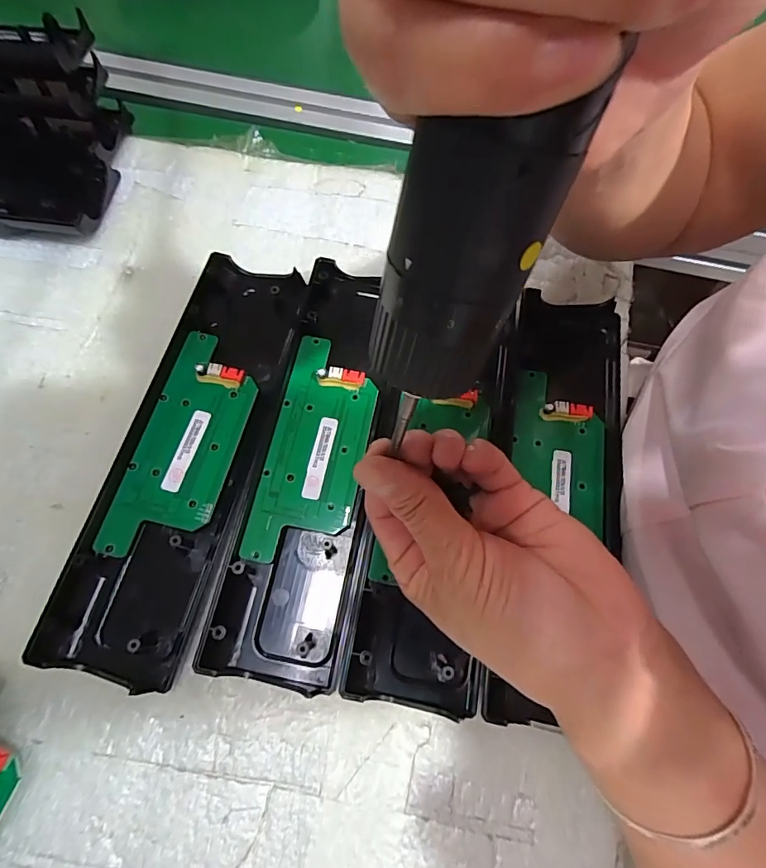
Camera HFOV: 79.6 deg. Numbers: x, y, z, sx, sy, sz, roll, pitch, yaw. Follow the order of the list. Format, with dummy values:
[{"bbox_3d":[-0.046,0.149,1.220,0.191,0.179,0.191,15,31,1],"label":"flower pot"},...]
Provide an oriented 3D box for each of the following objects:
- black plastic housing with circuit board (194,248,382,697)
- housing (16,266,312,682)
[{"bbox_3d":[-0.039,0.009,0.268,0.064,0.017,0.241,9,70,2],"label":"black plastic housing with circuit board"},{"bbox_3d":[-0.113,0.004,0.264,0.065,0.020,0.246,12,70,3],"label":"housing"}]

